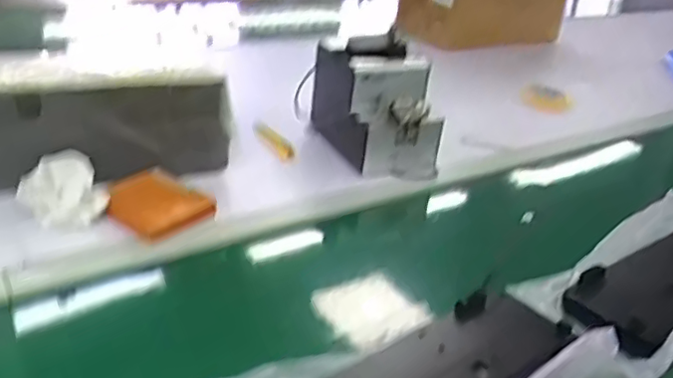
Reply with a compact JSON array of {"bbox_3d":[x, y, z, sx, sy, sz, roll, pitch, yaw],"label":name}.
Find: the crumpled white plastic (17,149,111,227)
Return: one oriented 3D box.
[{"bbox_3d":[-0.301,-0.006,0.700,0.079,0.075,0.073,-15,33,-35],"label":"crumpled white plastic"}]

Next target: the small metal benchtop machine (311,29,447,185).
[{"bbox_3d":[0.058,-0.125,0.935,0.116,0.161,0.186,-8,30,-26],"label":"small metal benchtop machine"}]

